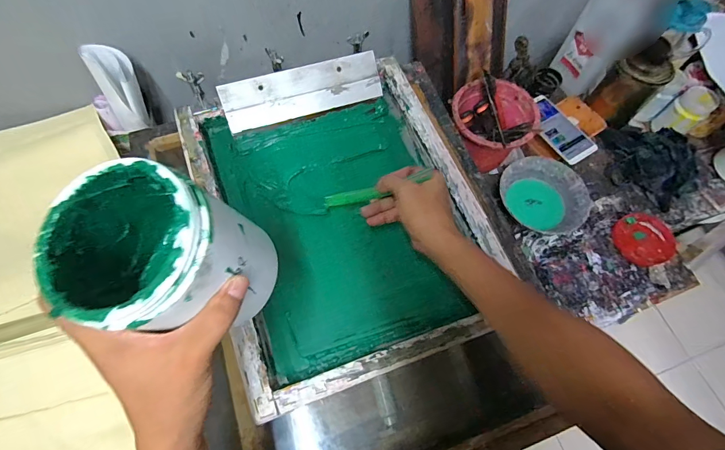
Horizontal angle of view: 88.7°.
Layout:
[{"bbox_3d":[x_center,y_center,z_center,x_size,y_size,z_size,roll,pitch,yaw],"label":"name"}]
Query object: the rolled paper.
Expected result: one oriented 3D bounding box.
[{"bbox_3d":[-0.397,-0.214,0.605,0.069,0.148,0.044,-4,44,-3],"label":"rolled paper"}]

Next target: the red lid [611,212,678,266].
[{"bbox_3d":[0.533,0.026,0.701,0.101,0.022,0.099,1,66,-1],"label":"red lid"}]

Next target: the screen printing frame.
[{"bbox_3d":[-0.030,-0.017,0.526,0.364,0.064,0.437,-18,67,-9],"label":"screen printing frame"}]

